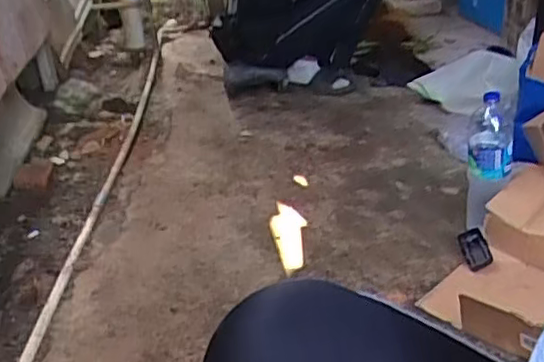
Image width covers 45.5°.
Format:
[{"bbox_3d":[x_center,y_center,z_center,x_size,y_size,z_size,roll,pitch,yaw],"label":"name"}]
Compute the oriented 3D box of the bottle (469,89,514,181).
[{"bbox_3d":[0.423,-0.083,1.252,0.078,0.162,0.077,9,31,23],"label":"bottle"}]

